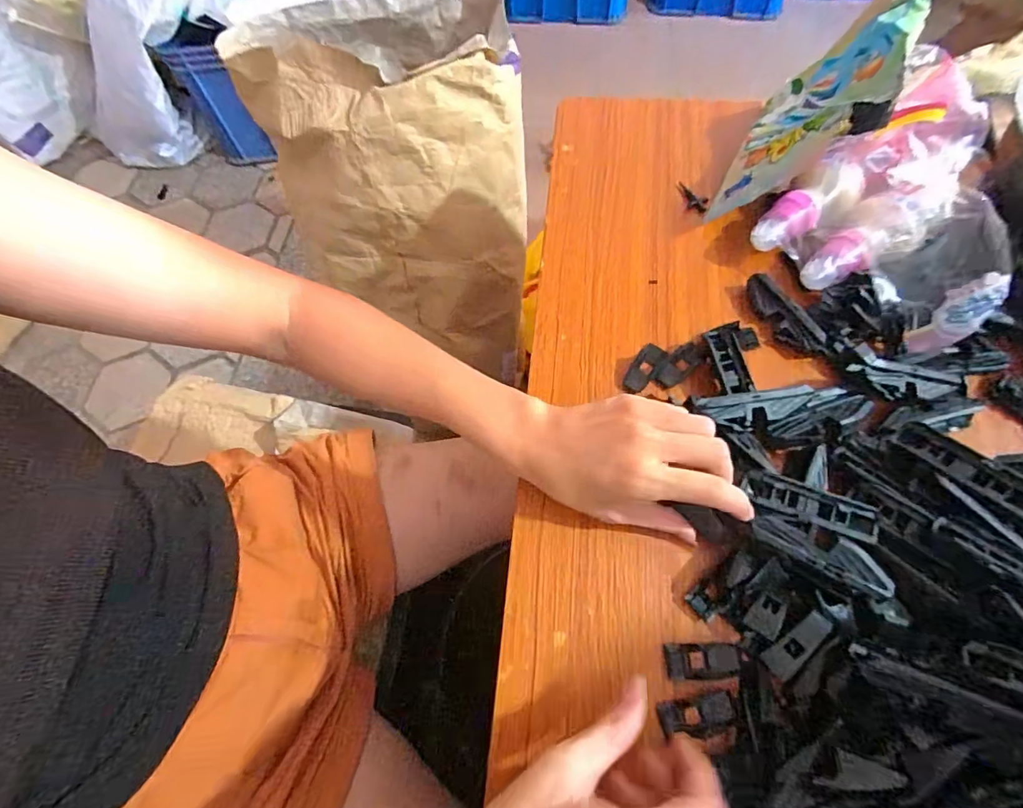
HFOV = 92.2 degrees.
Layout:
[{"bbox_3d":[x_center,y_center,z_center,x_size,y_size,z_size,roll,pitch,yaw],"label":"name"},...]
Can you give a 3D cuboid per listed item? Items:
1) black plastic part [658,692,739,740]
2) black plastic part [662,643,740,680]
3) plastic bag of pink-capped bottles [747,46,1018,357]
[{"bbox_3d":[0.101,0.168,0.266,0.040,0.004,0.016,-9,65,-1],"label":"black plastic part"},{"bbox_3d":[0.109,0.146,0.278,0.041,0.004,0.018,-1,65,2],"label":"black plastic part"},{"bbox_3d":[0.288,-0.138,0.344,0.163,0.078,0.152,-38,69,-14],"label":"plastic bag of pink-capped bottles"}]

